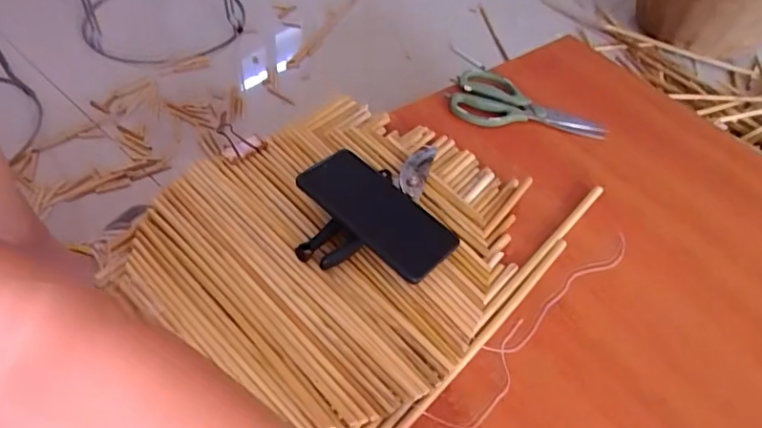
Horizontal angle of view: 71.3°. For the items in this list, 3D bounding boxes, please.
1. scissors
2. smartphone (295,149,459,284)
[{"bbox_3d":[0.201,-0.152,0.727,0.206,0.012,0.103,7,50,1],"label":"scissors"},{"bbox_3d":[-0.003,-0.002,0.532,0.157,0.011,0.074,42,63,12],"label":"smartphone"}]

